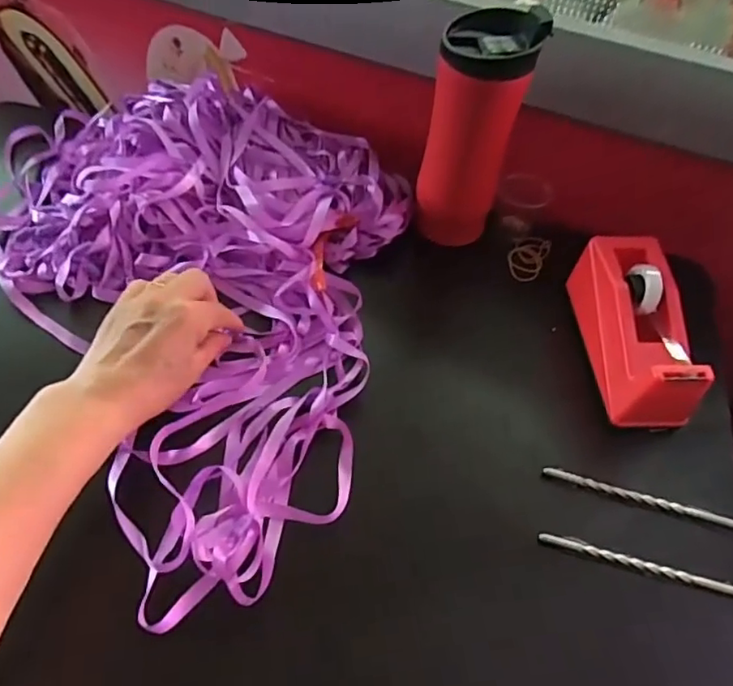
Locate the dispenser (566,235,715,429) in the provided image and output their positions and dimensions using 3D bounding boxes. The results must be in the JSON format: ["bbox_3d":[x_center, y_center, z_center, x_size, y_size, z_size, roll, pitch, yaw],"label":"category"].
[{"bbox_3d":[0.213,-0.014,0.448,0.063,0.059,0.152,0,54,-5],"label":"dispenser"}]

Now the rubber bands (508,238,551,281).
[{"bbox_3d":[0.155,-0.082,0.546,0.033,0.012,0.057,24,56,12],"label":"rubber bands"}]

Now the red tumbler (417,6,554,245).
[{"bbox_3d":[0.090,-0.178,0.490,0.074,0.183,0.072,12,54,3],"label":"red tumbler"}]

